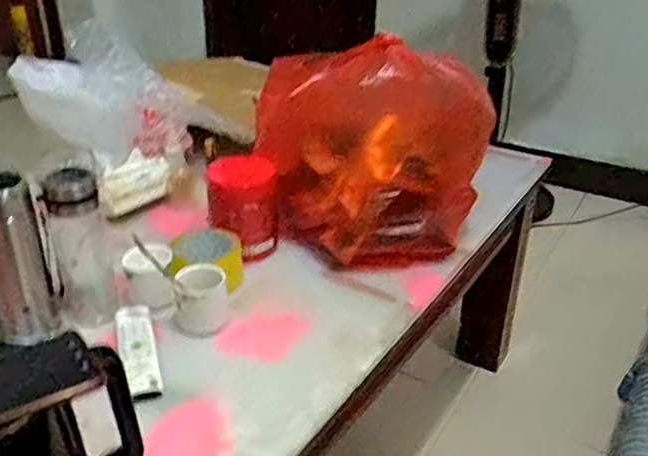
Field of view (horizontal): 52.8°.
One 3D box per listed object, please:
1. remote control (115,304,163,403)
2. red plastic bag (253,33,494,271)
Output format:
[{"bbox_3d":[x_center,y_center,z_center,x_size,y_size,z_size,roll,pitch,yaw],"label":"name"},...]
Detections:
[{"bbox_3d":[-0.228,0.139,0.798,0.042,0.014,0.180,-9,31,-17],"label":"remote control"},{"bbox_3d":[0.065,-0.111,0.979,0.349,0.281,0.194,6,30,9],"label":"red plastic bag"}]

